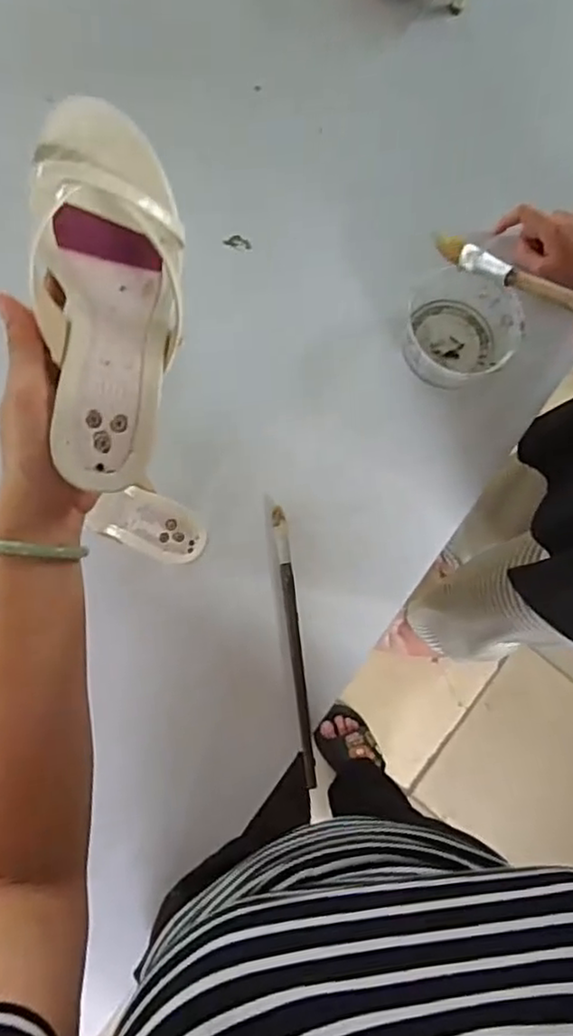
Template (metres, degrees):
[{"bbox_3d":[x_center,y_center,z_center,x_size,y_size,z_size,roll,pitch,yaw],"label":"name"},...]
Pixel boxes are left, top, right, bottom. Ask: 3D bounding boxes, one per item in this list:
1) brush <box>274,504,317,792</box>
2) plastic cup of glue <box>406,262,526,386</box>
[{"bbox_3d":[0.009,0.123,0.643,0.013,0.015,0.267,-7,81,-3],"label":"brush"},{"bbox_3d":[0.179,-0.197,0.681,0.116,0.052,0.140,27,81,2],"label":"plastic cup of glue"}]

